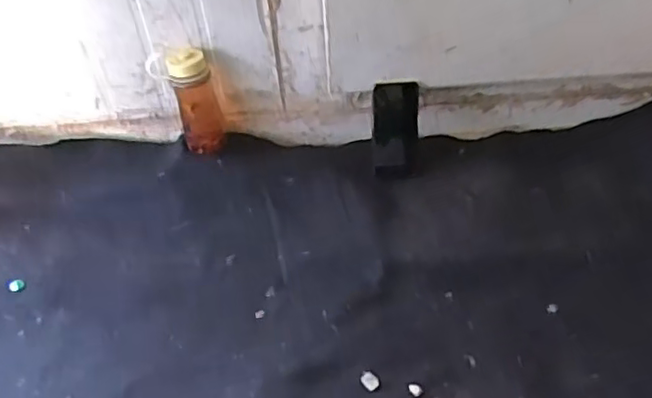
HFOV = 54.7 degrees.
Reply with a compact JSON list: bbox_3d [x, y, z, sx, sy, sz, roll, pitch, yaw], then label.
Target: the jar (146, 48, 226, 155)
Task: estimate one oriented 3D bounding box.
[{"bbox_3d":[-0.227,-0.160,1.066,0.089,0.182,0.084,-15,46,-10],"label":"jar"}]

